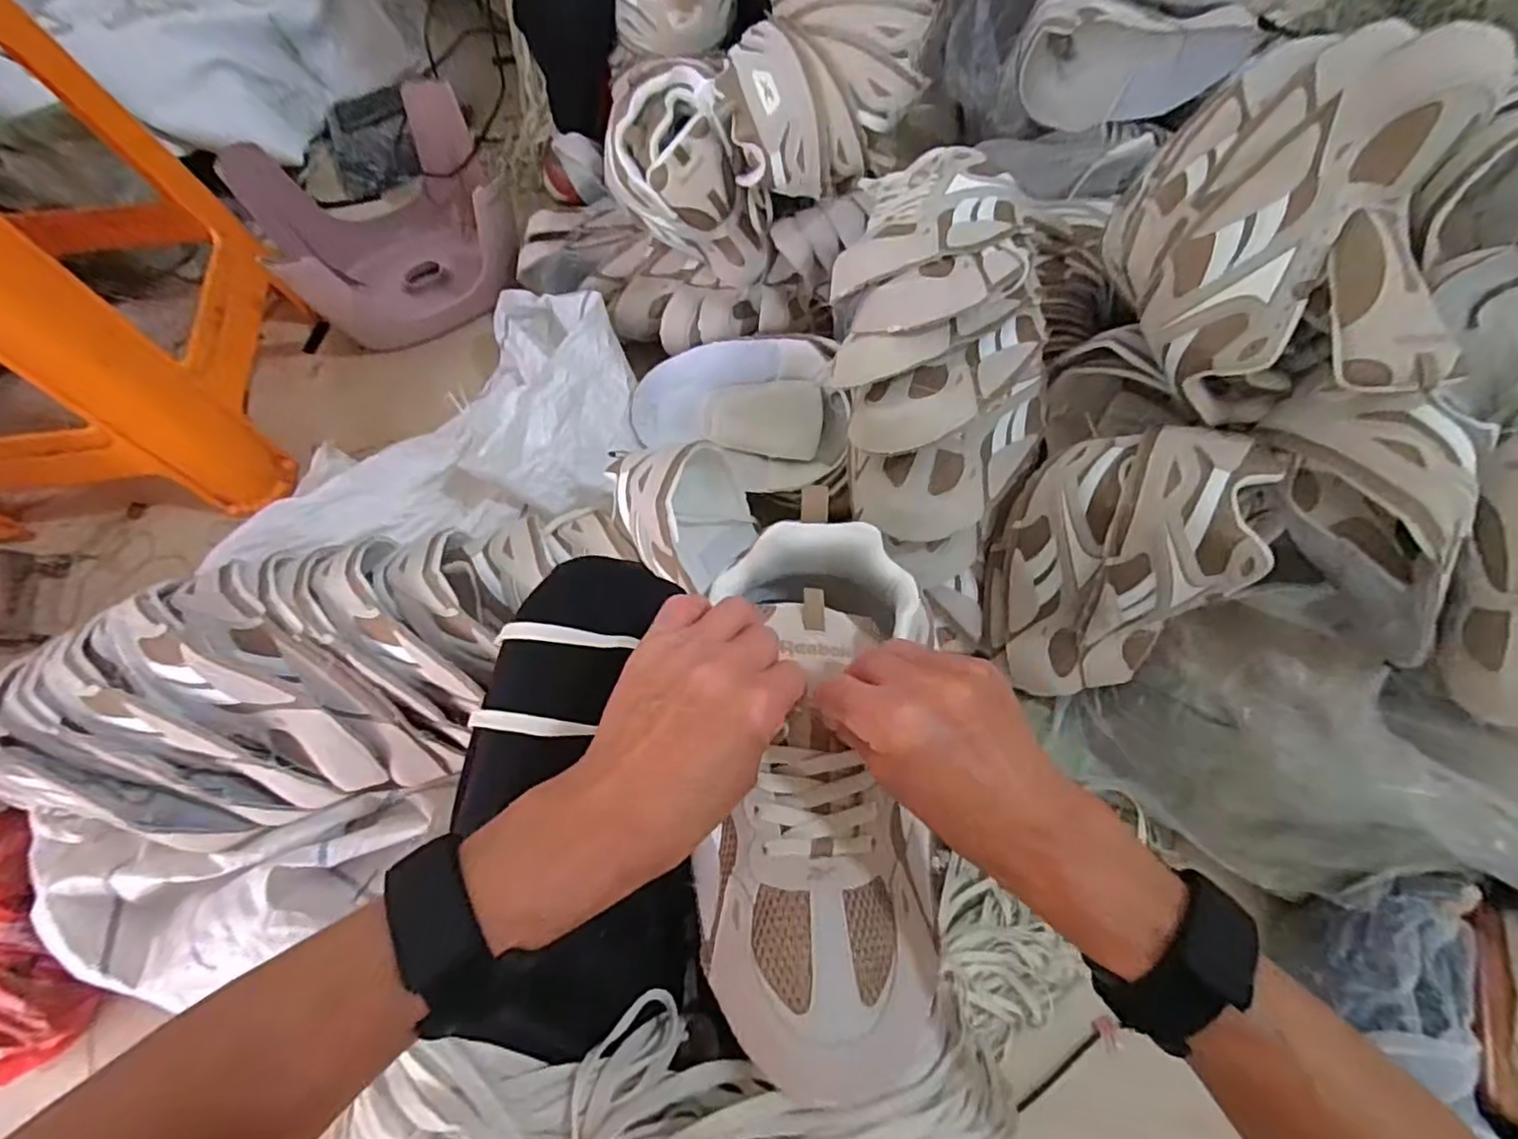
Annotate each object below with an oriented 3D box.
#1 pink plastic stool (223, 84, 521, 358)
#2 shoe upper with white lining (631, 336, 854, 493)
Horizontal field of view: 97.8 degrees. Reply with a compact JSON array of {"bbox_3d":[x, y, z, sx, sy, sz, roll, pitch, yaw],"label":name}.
[{"bbox_3d":[-0.493,-0.459,0.902,0.286,0.189,0.229,-27,70,-11],"label":"pink plastic stool"},{"bbox_3d":[-0.020,-0.186,0.766,0.244,0.088,0.148,14,68,5],"label":"shoe upper with white lining"}]

